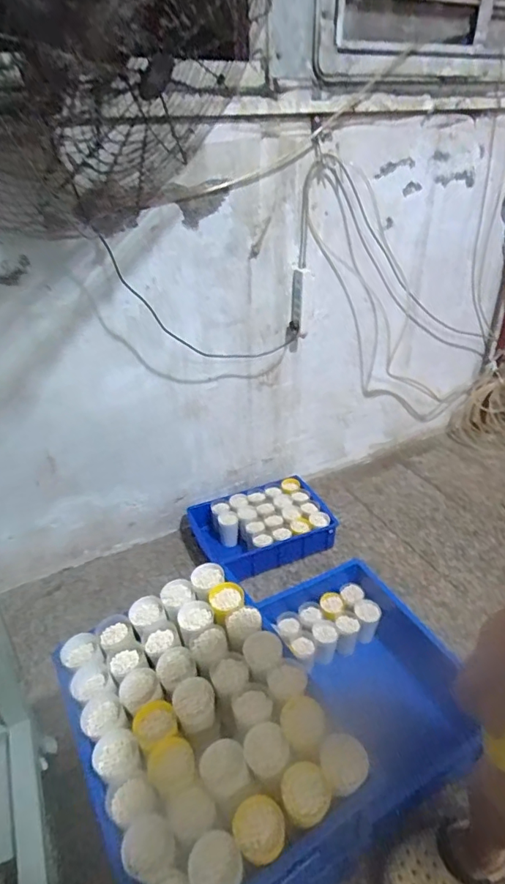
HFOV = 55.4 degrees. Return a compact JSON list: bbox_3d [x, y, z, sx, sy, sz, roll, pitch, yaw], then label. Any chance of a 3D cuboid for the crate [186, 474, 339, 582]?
[{"bbox_3d":[0.036,0.266,1.538,0.395,0.107,0.288,-18,36,-24],"label":"crate"}]

